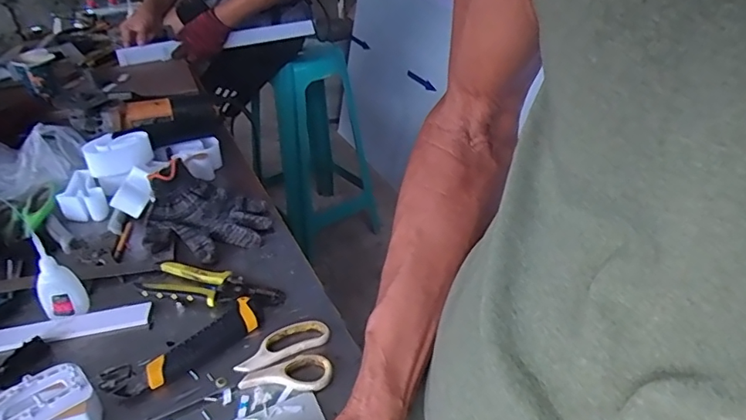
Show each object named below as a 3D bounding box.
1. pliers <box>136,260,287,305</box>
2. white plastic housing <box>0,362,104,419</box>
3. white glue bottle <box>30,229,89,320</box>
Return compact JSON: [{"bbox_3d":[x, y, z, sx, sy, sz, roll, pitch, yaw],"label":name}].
[{"bbox_3d":[-0.190,0.092,0.619,0.165,0.019,0.055,4,35,8],"label":"pliers"},{"bbox_3d":[-0.295,0.184,0.463,0.089,0.051,0.061,-14,36,-18],"label":"white plastic housing"},{"bbox_3d":[-0.355,0.076,0.571,0.043,0.102,0.031,-25,41,-30],"label":"white glue bottle"}]

